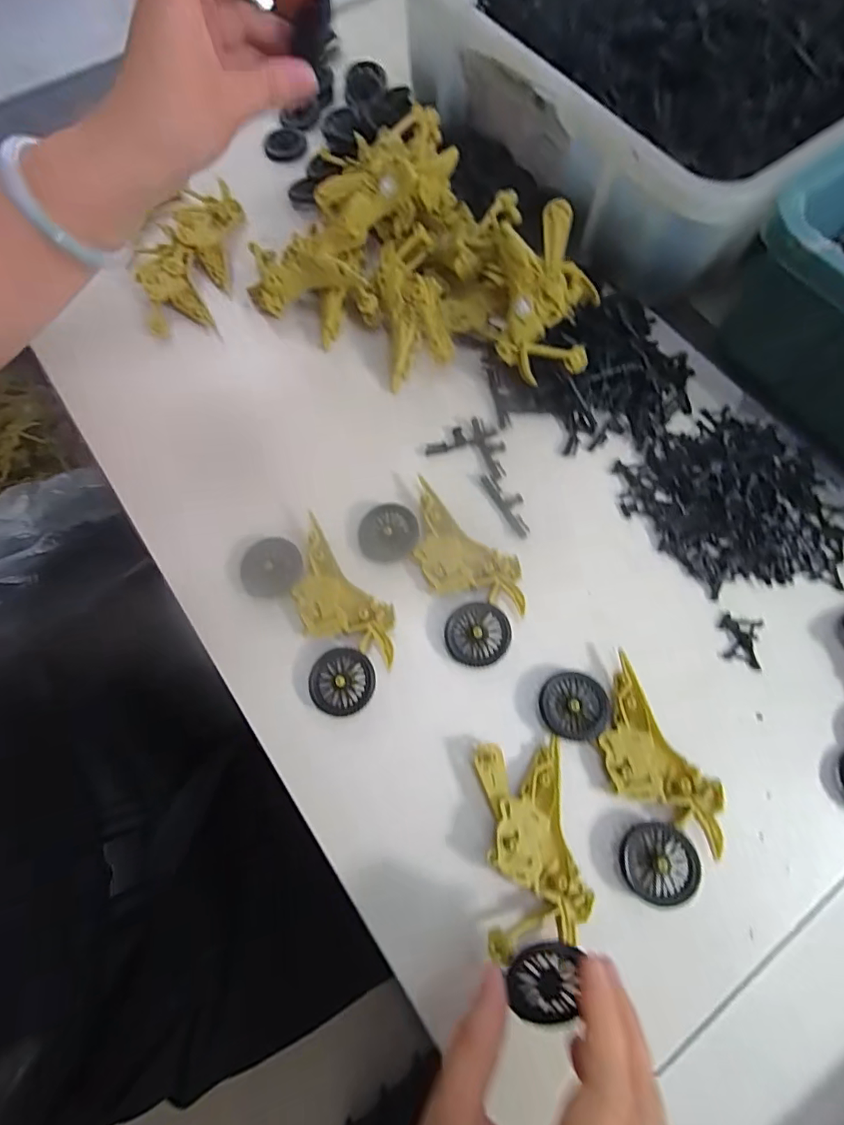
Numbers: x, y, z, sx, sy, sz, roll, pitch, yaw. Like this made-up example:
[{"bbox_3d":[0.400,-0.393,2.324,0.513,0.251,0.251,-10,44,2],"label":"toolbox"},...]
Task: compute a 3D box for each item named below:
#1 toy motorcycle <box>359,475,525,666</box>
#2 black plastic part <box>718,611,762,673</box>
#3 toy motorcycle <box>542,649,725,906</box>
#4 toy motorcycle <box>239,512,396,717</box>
[{"bbox_3d":[0.016,0.003,0.304,0.059,0.015,0.115,-38,74,-12],"label":"toy motorcycle"},{"bbox_3d":[0.188,0.046,0.294,0.023,0.004,0.029,11,71,4],"label":"black plastic part"},{"bbox_3d":[0.115,0.111,0.268,0.059,0.014,0.114,-23,72,-7],"label":"toy motorcycle"},{"bbox_3d":[-0.060,0.027,0.298,0.060,0.014,0.117,-33,74,-10],"label":"toy motorcycle"}]

